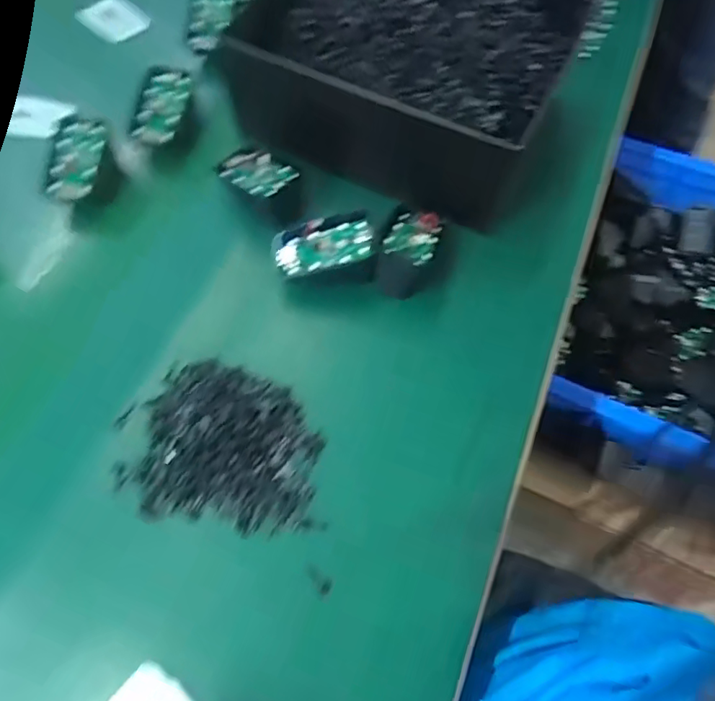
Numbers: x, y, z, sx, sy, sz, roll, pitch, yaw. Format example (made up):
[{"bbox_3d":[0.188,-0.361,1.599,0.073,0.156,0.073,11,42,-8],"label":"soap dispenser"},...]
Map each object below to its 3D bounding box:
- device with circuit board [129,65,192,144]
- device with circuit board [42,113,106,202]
[{"bbox_3d":[-0.164,-0.204,0.448,0.042,0.013,0.062,14,85,4],"label":"device with circuit board"},{"bbox_3d":[-0.220,-0.150,0.419,0.039,0.009,0.075,2,73,1],"label":"device with circuit board"}]

